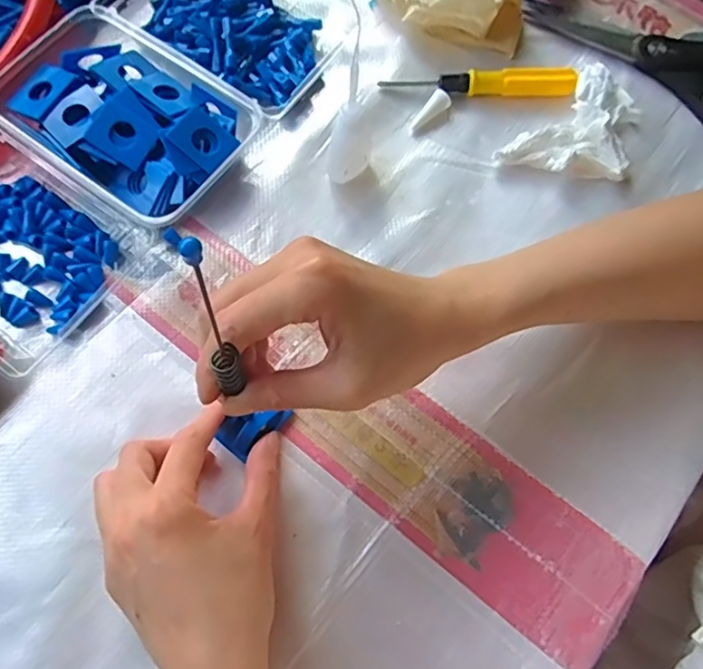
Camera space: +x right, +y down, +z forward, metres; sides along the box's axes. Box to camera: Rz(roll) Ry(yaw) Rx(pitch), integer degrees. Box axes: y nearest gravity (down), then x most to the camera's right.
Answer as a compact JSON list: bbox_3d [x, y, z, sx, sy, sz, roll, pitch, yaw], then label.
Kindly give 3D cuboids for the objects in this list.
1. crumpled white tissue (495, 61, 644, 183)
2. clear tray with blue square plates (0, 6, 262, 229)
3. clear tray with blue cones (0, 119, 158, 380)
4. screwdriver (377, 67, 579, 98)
[{"bbox_3d":[0.164,-0.139,0.407,0.103,0.026,0.070,-42,77,-14],"label":"crumpled white tissue"},{"bbox_3d":[-0.152,-0.145,0.399,0.164,0.035,0.116,35,74,10],"label":"clear tray with blue square plates"},{"bbox_3d":[-0.234,-0.071,0.374,0.169,0.031,0.121,36,74,11],"label":"clear tray with blue cones"},{"bbox_3d":[0.093,-0.183,0.426,0.139,0.016,0.017,-2,71,-2],"label":"screwdriver"}]

